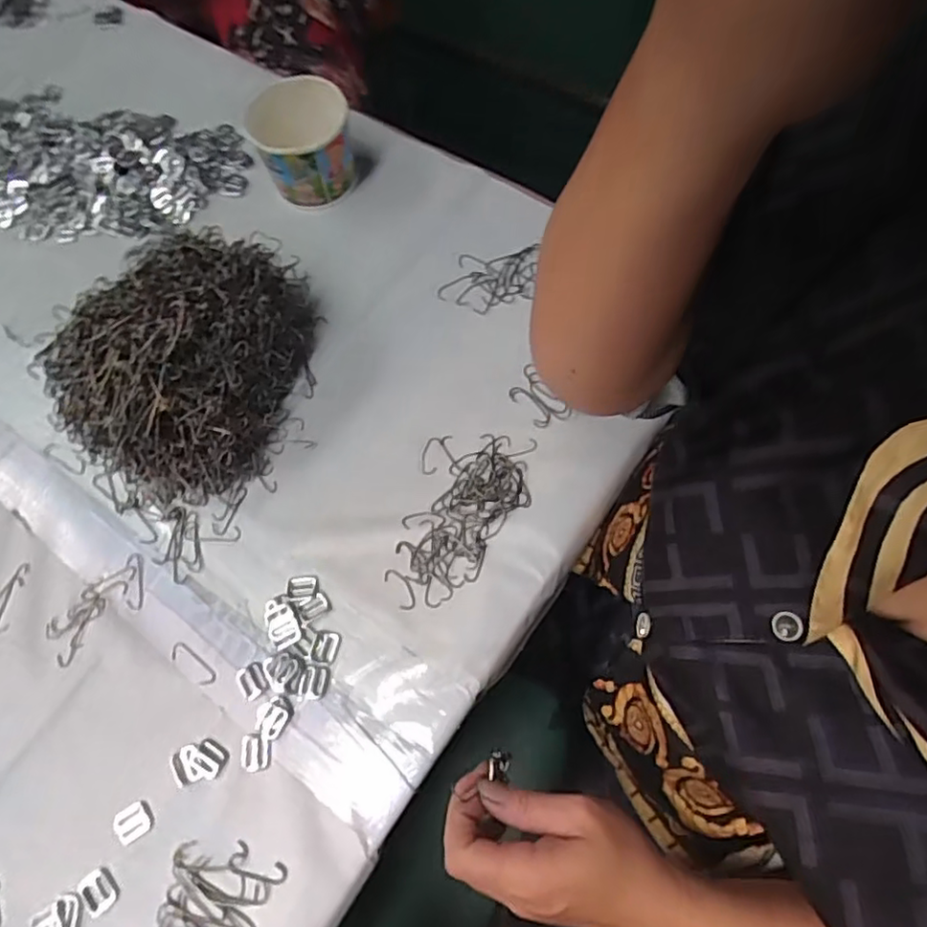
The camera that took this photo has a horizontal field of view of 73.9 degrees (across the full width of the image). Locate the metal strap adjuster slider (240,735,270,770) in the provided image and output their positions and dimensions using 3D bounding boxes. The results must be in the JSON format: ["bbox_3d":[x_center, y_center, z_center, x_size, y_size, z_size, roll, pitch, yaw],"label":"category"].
[{"bbox_3d":[-0.140,0.194,0.413,0.019,0.004,0.023,-5,68,-1],"label":"metal strap adjuster slider"}]

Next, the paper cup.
[{"bbox_3d":[-0.145,-0.294,0.567,0.088,0.076,0.083,-1,68,1],"label":"paper cup"}]

